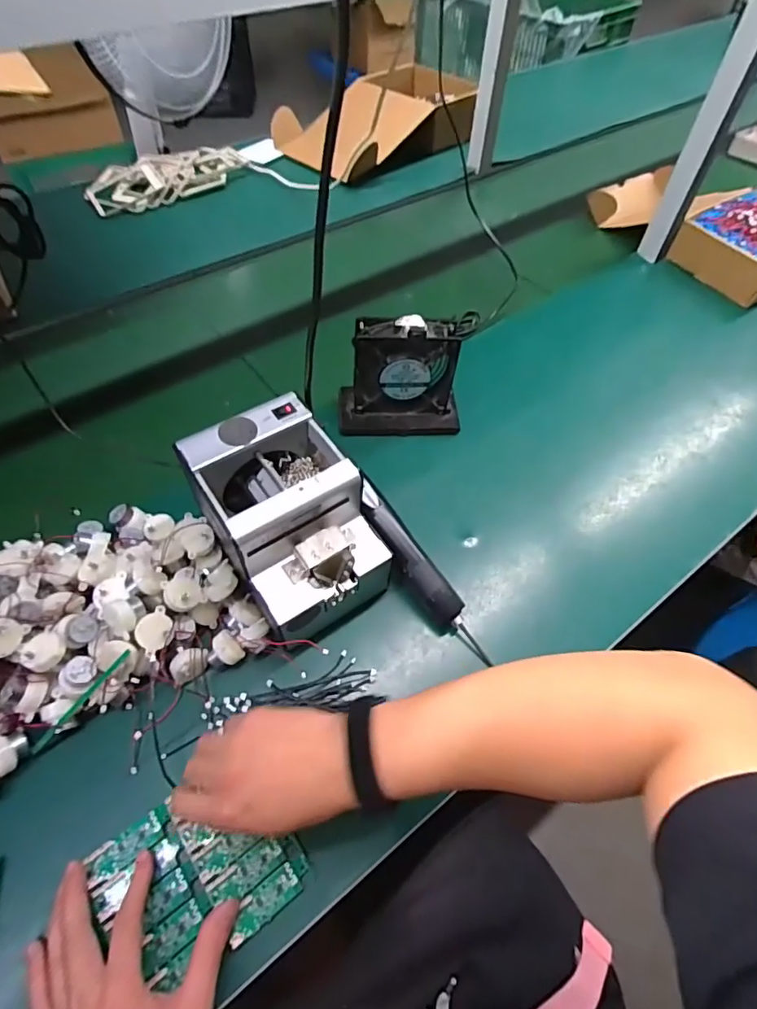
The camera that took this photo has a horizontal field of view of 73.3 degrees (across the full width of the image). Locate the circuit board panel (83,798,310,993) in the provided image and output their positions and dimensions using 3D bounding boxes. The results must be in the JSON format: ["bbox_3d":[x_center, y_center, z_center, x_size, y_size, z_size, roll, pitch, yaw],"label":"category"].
[{"bbox_3d":[-0.140,0.288,0.402,0.136,0.007,0.115,-29,64,-22],"label":"circuit board panel"}]

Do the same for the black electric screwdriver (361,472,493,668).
[{"bbox_3d":[0.043,0.069,0.529,0.037,0.029,0.223,-32,84,-22],"label":"black electric screwdriver"}]

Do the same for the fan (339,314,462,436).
[{"bbox_3d":[0.029,-0.156,0.632,0.152,0.156,0.069,0,55,-2],"label":"fan"}]

